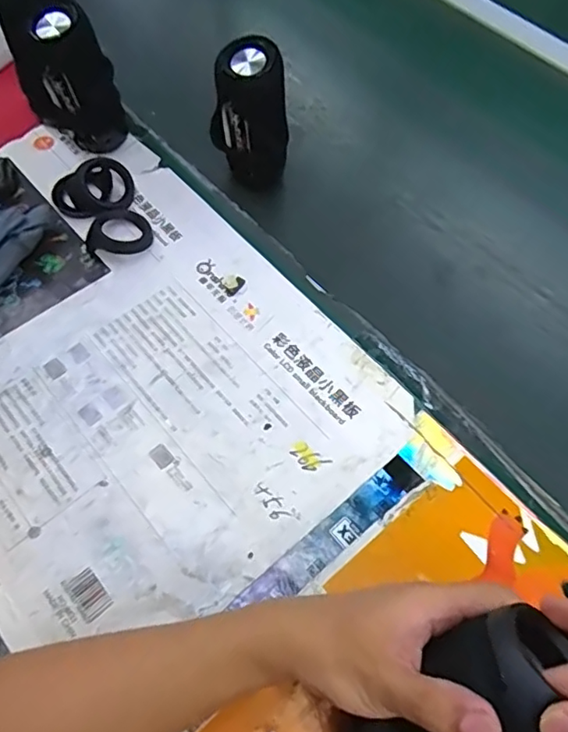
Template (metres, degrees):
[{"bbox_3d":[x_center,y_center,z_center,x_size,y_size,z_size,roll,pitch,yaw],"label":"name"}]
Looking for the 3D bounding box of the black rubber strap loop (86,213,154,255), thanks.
[{"bbox_3d":[-0.165,-0.137,0.578,0.063,0.015,0.055,2,61,0],"label":"black rubber strap loop"}]

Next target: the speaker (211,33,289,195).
[{"bbox_3d":[-0.034,-0.252,0.580,0.061,0.133,0.055,41,68,20],"label":"speaker"}]

